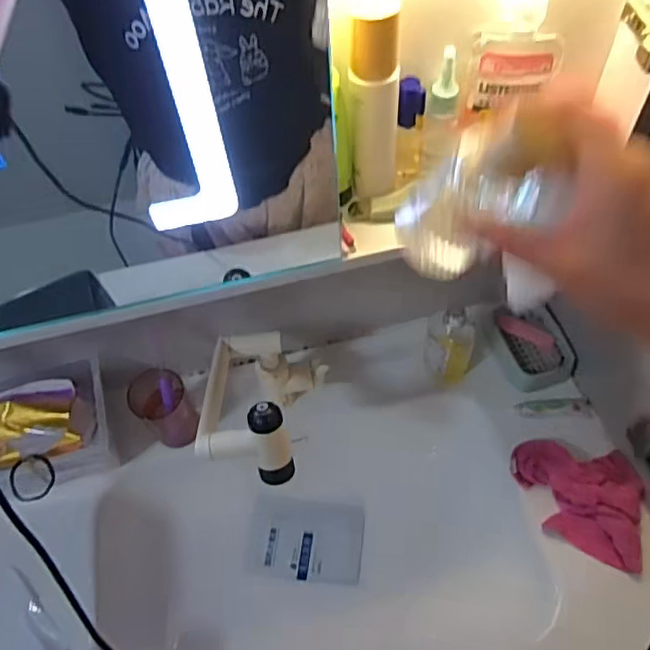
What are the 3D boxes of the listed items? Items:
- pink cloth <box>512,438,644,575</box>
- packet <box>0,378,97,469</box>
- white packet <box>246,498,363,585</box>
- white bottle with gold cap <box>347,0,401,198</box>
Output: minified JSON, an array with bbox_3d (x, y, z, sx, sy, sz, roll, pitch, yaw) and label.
[{"bbox_3d":[0.303,0.204,0.717,0.155,0.041,0.131,15,58,14],"label":"pink cloth"},{"bbox_3d":[-0.347,0.119,0.702,0.130,0.049,0.085,-13,56,-5],"label":"packet"},{"bbox_3d":[-0.027,0.303,0.840,0.157,0.028,0.104,2,56,6],"label":"white packet"},{"bbox_3d":[0.039,-0.177,0.490,0.041,0.160,0.035,0,56,4],"label":"white bottle with gold cap"}]

